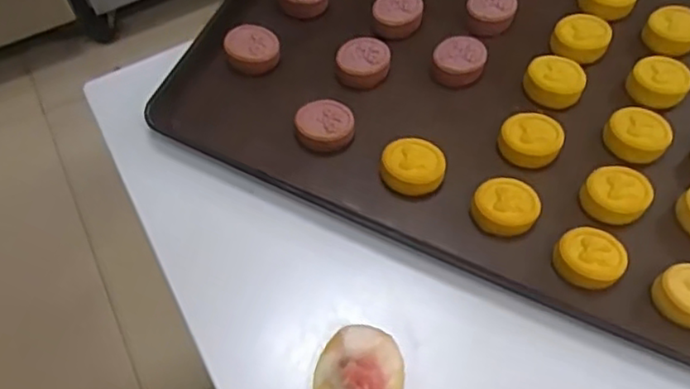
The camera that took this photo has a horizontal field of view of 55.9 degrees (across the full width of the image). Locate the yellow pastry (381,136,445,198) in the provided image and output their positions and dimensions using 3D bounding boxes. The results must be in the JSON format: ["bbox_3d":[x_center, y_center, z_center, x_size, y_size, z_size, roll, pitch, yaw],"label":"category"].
[{"bbox_3d":[0.058,-0.021,0.546,0.046,0.030,0.049,0,63,0],"label":"yellow pastry"}]

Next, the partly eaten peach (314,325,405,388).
[{"bbox_3d":[0.012,0.127,0.456,0.060,0.055,0.066,0,63,0],"label":"partly eaten peach"}]

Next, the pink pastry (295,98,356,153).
[{"bbox_3d":[-0.017,-0.057,0.565,0.048,0.030,0.042,-16,64,-9],"label":"pink pastry"}]

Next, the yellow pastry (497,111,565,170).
[{"bbox_3d":[0.158,-0.045,0.558,0.050,0.024,0.046,0,63,0],"label":"yellow pastry"}]

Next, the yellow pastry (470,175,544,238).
[{"bbox_3d":[0.131,0.011,0.529,0.050,0.025,0.044,39,69,18],"label":"yellow pastry"}]

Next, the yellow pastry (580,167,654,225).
[{"bbox_3d":[0.223,-0.001,0.532,0.049,0.026,0.044,40,69,18],"label":"yellow pastry"}]

